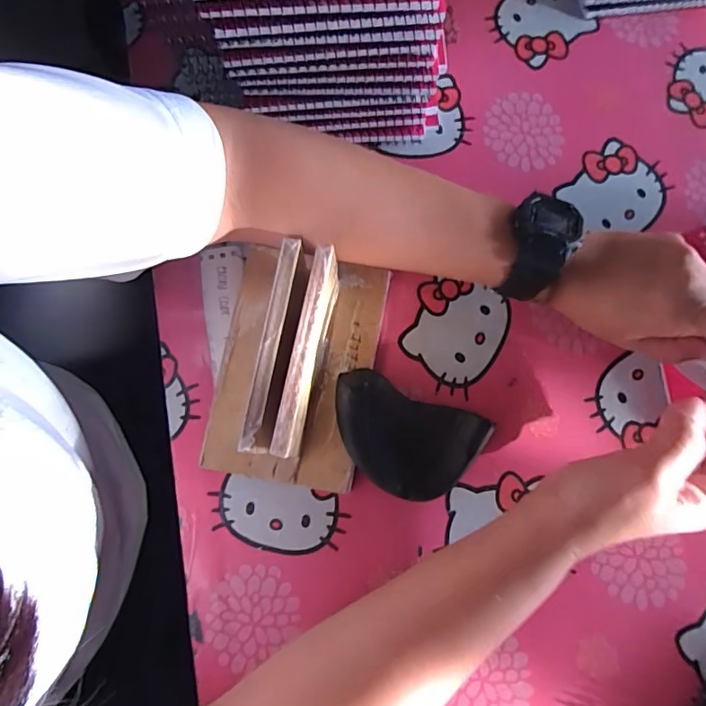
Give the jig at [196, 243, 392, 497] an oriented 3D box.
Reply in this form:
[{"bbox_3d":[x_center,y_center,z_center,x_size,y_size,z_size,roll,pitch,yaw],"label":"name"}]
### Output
[{"bbox_3d":[-0.038,0.004,0.324,0.104,0.079,0.156,9,78,1],"label":"jig"}]

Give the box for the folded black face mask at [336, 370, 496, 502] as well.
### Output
[{"bbox_3d":[0.032,0.058,0.336,0.100,0.031,0.066,22,79,3],"label":"folded black face mask"}]

